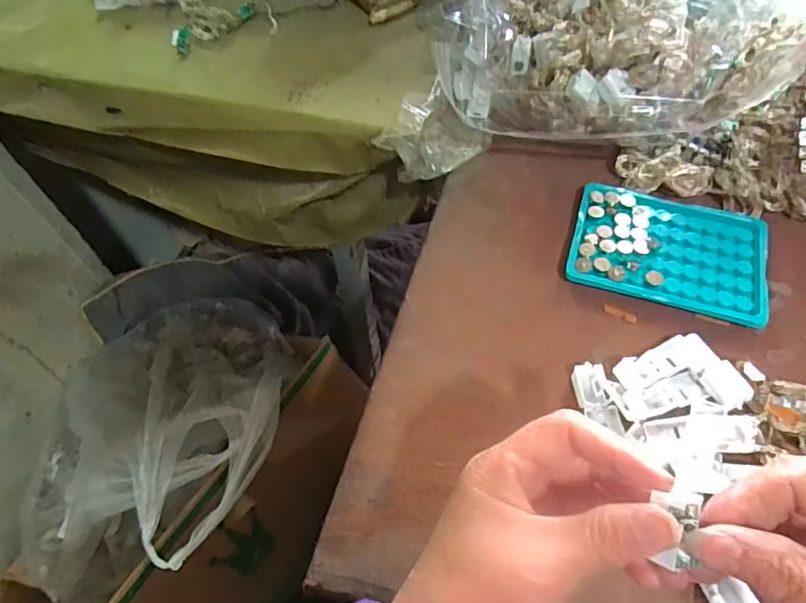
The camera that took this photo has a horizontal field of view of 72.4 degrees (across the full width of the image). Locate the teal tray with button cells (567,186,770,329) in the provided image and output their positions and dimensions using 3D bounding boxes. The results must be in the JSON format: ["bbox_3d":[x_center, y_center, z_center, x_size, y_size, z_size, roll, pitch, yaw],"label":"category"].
[{"bbox_3d":[0.193,-0.041,0.399,0.132,0.007,0.099,15,59,12],"label":"teal tray with button cells"}]

